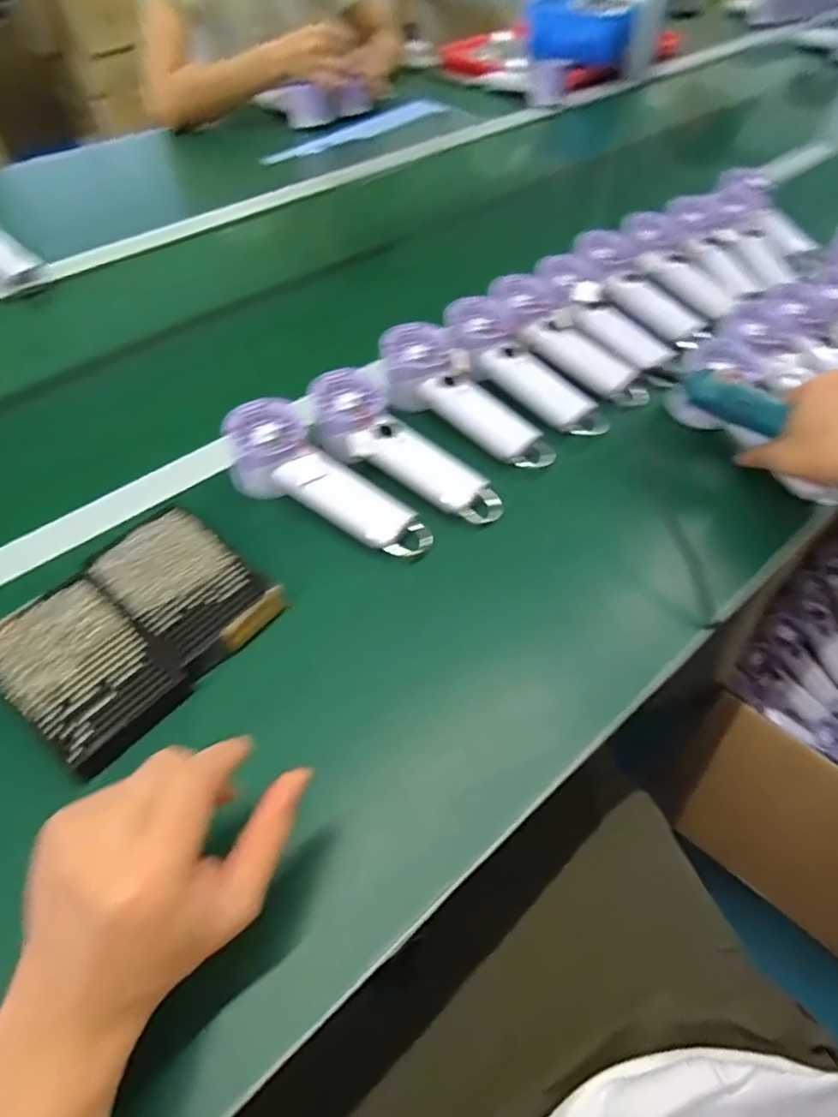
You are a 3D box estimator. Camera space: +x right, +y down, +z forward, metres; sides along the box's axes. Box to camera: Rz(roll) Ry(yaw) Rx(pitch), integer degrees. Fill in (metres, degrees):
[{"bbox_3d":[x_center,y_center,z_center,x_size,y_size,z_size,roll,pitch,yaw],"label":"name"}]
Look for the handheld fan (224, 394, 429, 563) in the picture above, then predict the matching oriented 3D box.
[{"bbox_3d":[-0.079,-0.061,0.520,0.200,0.056,0.069,34,59,8],"label":"handheld fan"}]

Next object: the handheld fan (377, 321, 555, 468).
[{"bbox_3d":[0.045,-0.153,0.583,0.199,0.039,0.072,43,63,12],"label":"handheld fan"}]

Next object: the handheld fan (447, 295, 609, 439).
[{"bbox_3d":[0.104,-0.193,0.612,0.203,0.033,0.062,45,63,9],"label":"handheld fan"}]

